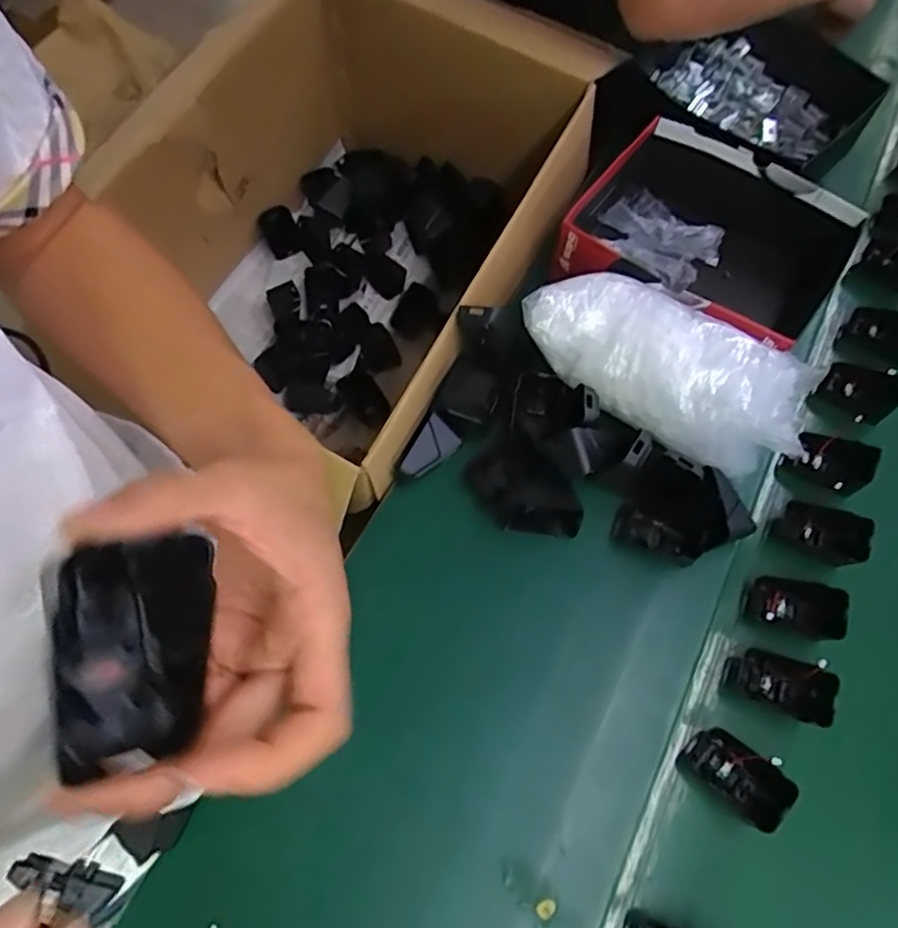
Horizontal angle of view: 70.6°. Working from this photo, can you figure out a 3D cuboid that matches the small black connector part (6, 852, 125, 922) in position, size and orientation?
[{"bbox_3d":[-0.086,0.094,0.142,0.022,0.004,0.010,25,65,-10],"label":"small black connector part"}]

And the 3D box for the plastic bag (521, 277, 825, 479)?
[{"bbox_3d":[0.186,-0.086,0.555,0.245,0.068,0.095,33,67,9],"label":"plastic bag"}]

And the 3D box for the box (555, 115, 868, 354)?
[{"bbox_3d":[0.261,-0.221,0.654,0.250,0.102,0.234,30,67,8],"label":"box"}]

